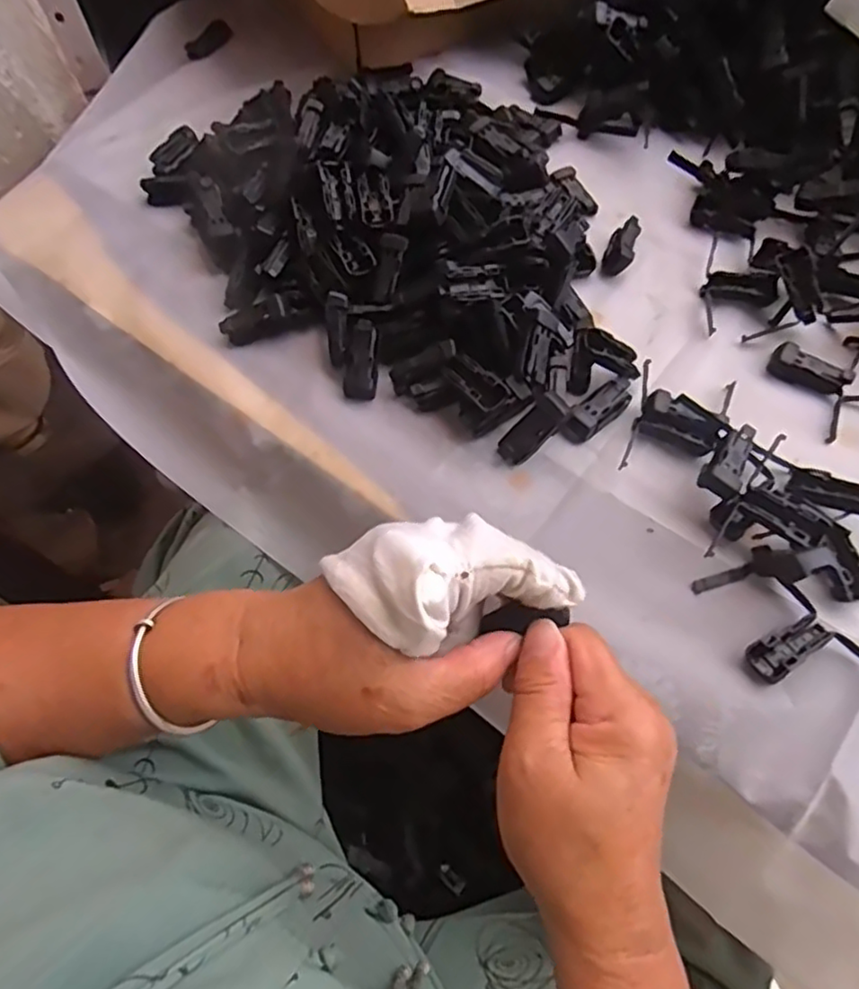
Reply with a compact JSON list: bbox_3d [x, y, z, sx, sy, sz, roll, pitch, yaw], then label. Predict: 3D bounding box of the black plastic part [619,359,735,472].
[{"bbox_3d":[0.155,-0.044,0.409,0.056,0.022,0.081,16,66,10],"label":"black plastic part"}]

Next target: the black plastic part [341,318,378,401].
[{"bbox_3d":[-0.044,-0.087,0.432,0.020,0.010,0.051,6,95,6],"label":"black plastic part"}]

